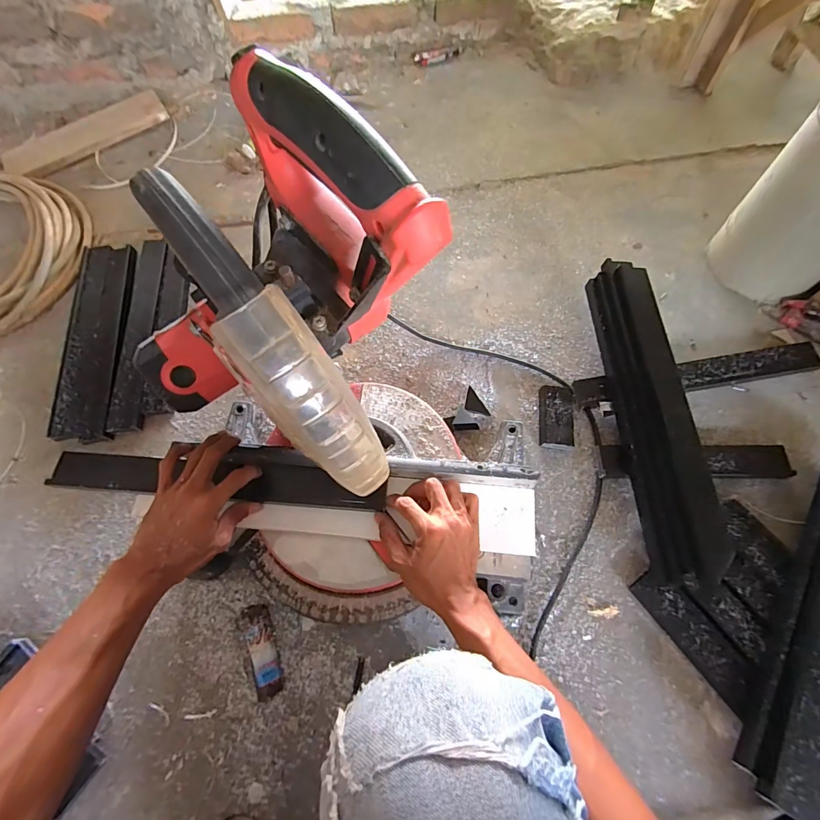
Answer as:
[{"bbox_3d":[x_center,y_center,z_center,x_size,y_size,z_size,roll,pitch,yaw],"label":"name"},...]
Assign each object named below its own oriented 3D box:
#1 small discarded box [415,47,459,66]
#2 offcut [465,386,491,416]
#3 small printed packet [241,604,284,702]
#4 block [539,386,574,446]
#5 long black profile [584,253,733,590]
[{"bbox_3d":[0.066,-0.844,0.981,0.107,0.015,0.037,-10,68,-2],"label":"small discarded box"},{"bbox_3d":[0.097,-0.007,0.631,0.026,0.013,0.051,-32,79,-3],"label":"offcut"},{"bbox_3d":[-0.187,0.305,0.521,0.034,0.015,0.107,-19,69,-5],"label":"small printed packet"},{"bbox_3d":[0.223,0.009,0.620,0.052,0.021,0.093,3,68,4],"label":"block"},{"bbox_3d":[0.332,-0.007,0.567,0.074,0.059,0.460,-2,67,2],"label":"long black profile"}]

